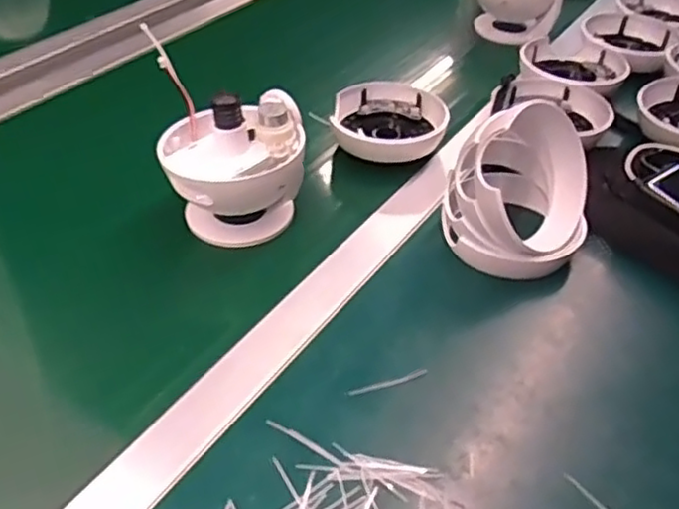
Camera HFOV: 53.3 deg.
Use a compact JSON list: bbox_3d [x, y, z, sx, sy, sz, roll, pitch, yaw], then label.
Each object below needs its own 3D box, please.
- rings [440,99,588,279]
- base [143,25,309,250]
[{"bbox_3d":[0.148,-0.055,0.548,0.110,0.108,0.129,19,44,19],"label":"rings"},{"bbox_3d":[-0.089,-0.080,0.573,0.112,0.111,0.114,-4,42,-8],"label":"base"}]

